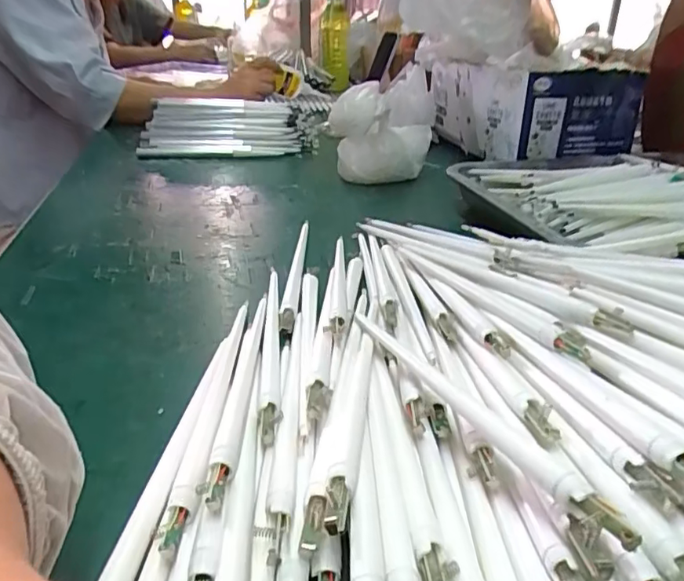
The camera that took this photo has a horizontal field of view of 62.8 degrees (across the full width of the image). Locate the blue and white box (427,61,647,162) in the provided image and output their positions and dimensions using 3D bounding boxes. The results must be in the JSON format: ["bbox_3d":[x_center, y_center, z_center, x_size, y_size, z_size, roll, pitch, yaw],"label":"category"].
[{"bbox_3d":[0.246,-0.261,0.777,0.162,0.109,0.265,-7,28,-17],"label":"blue and white box"}]

